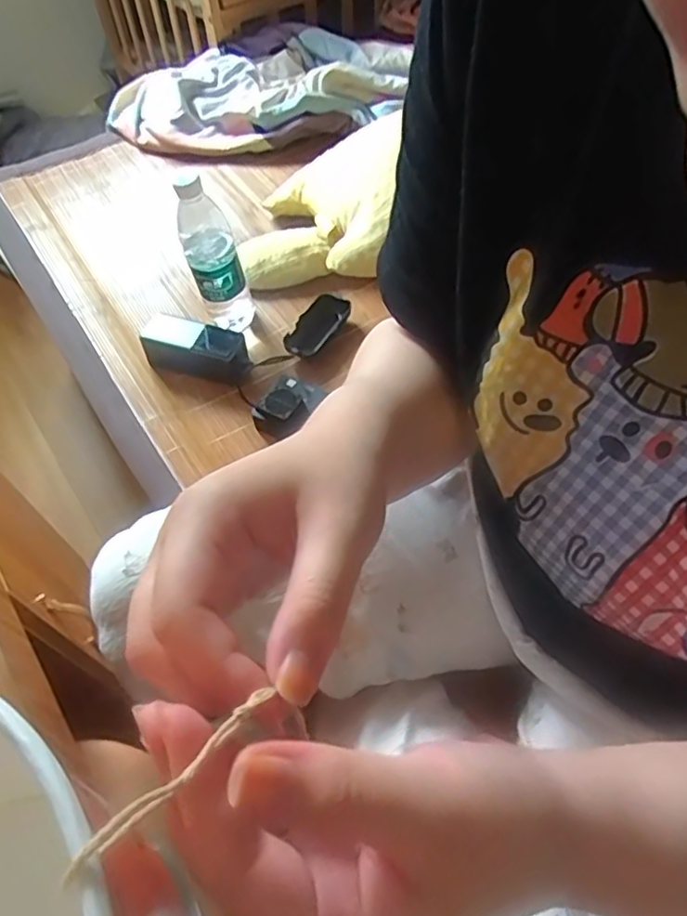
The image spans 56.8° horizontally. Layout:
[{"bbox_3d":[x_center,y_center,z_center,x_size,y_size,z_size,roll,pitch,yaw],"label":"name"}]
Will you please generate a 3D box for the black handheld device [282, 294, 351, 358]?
[{"bbox_3d":[-0.034,-0.181,0.852,0.047,0.015,0.113,23,60,20],"label":"black handheld device"}]

